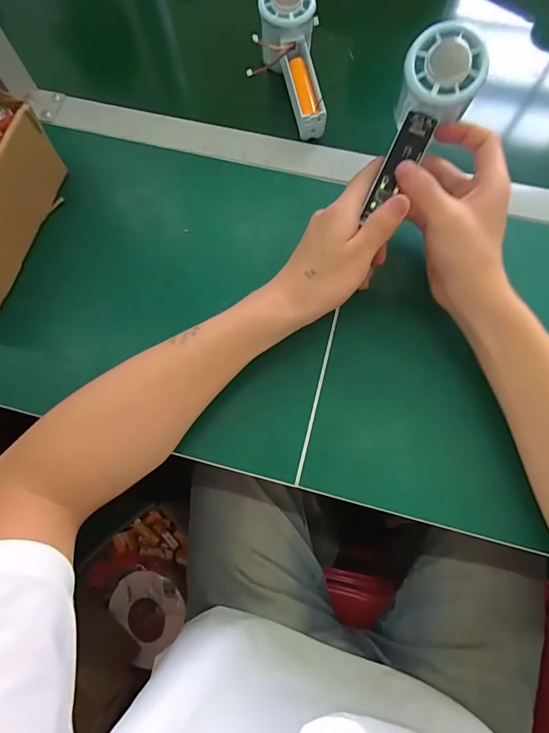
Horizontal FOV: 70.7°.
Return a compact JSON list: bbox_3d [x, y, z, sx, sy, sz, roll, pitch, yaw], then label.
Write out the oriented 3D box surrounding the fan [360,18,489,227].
[{"bbox_3d":[0.111,-0.185,0.302,0.053,0.033,0.138,29,105,9],"label":"fan"}]

